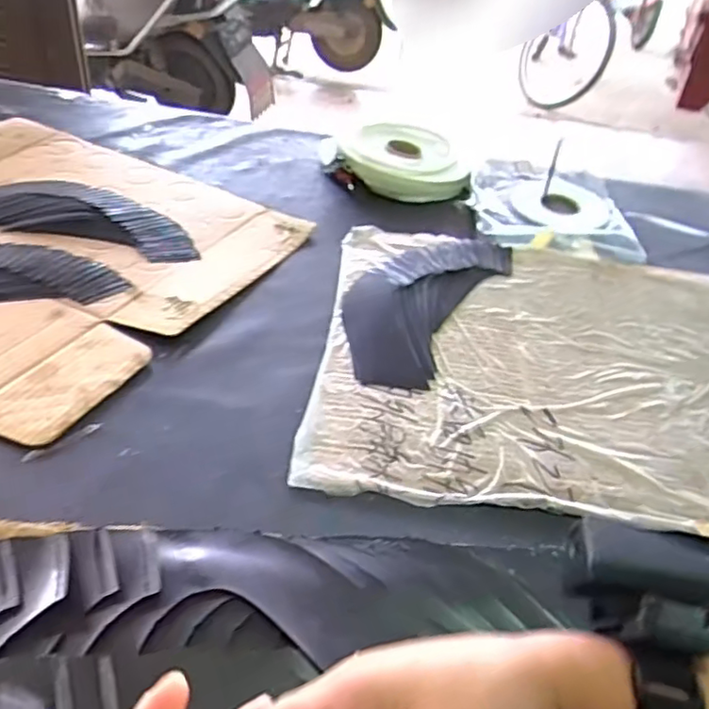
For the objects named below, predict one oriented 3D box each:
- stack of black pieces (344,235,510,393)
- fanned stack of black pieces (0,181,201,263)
[{"bbox_3d":[0.065,-0.058,0.632,0.117,0.027,0.254,23,41,21],"label":"stack of black pieces"},{"bbox_3d":[-0.310,-0.154,0.695,0.293,0.021,0.116,7,37,1],"label":"fanned stack of black pieces"}]

